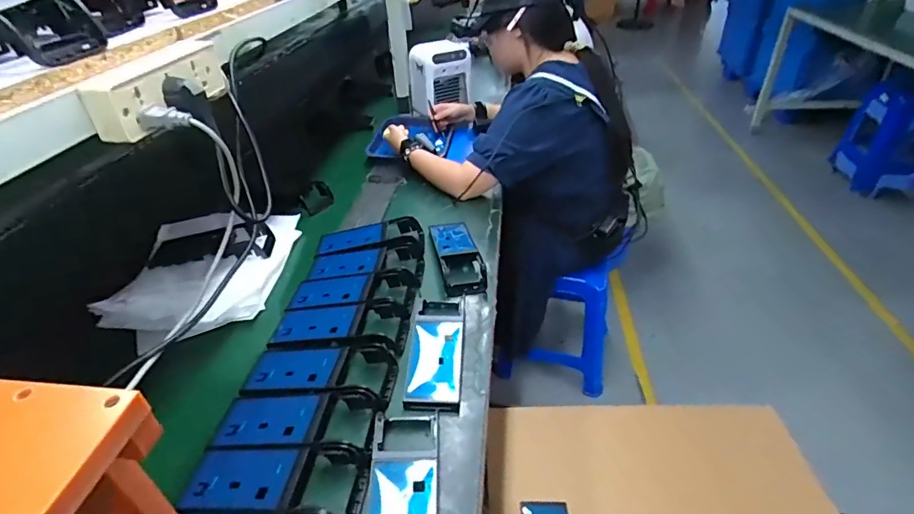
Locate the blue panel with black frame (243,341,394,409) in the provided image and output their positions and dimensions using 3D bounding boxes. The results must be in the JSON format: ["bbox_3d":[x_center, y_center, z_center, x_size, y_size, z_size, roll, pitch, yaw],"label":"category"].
[{"bbox_3d":[-0.197,0.164,0.671,0.209,0.031,0.099,-1,37,4],"label":"blue panel with black frame"}]

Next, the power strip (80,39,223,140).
[{"bbox_3d":[-0.296,-0.172,0.478,0.033,0.053,0.169,1,37,6],"label":"power strip"}]

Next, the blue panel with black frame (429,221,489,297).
[{"bbox_3d":[0.001,-0.004,0.923,0.081,0.047,0.219,-9,37,-7],"label":"blue panel with black frame"}]

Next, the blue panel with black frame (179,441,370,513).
[{"bbox_3d":[-0.209,0.263,0.554,0.205,0.033,0.083,-2,37,2],"label":"blue panel with black frame"}]

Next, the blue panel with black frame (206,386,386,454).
[{"bbox_3d":[-0.206,0.217,0.616,0.204,0.040,0.091,1,37,6],"label":"blue panel with black frame"}]

